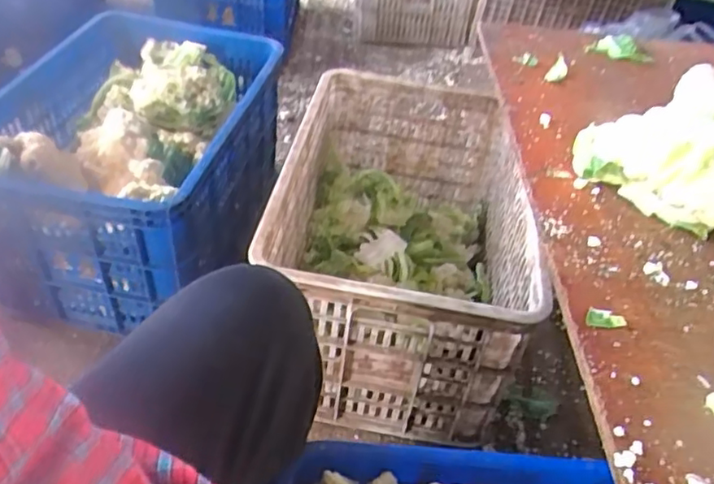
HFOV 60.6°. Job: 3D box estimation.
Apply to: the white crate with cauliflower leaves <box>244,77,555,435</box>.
[{"bbox_3d":[0.070,-0.018,0.969,0.341,0.271,0.532,9,42,3],"label":"white crate with cauliflower leaves"}]

